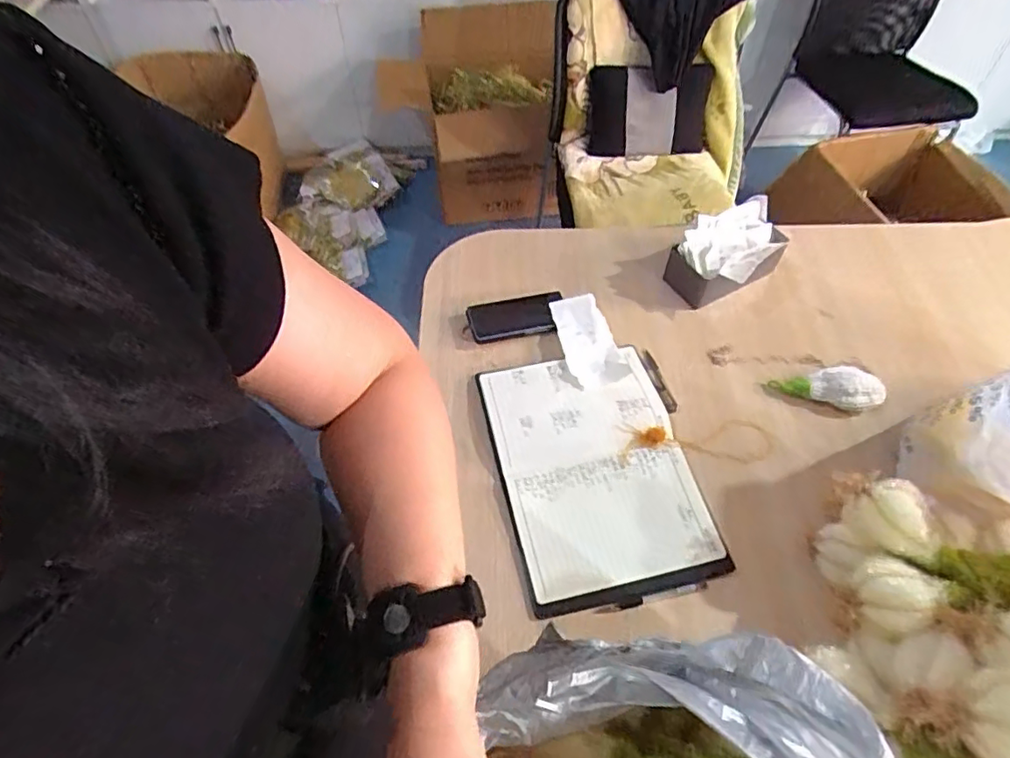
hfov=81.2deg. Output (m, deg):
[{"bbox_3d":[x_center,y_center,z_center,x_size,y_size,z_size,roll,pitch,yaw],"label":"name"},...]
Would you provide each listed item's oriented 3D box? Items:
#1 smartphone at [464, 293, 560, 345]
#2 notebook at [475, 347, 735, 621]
[{"bbox_3d":[0.018,-0.096,0.942,0.147,0.011,0.079,-8,56,-7],"label":"smartphone"},{"bbox_3d":[0.119,0.113,0.794,0.249,0.025,0.345,-10,56,-9],"label":"notebook"}]

